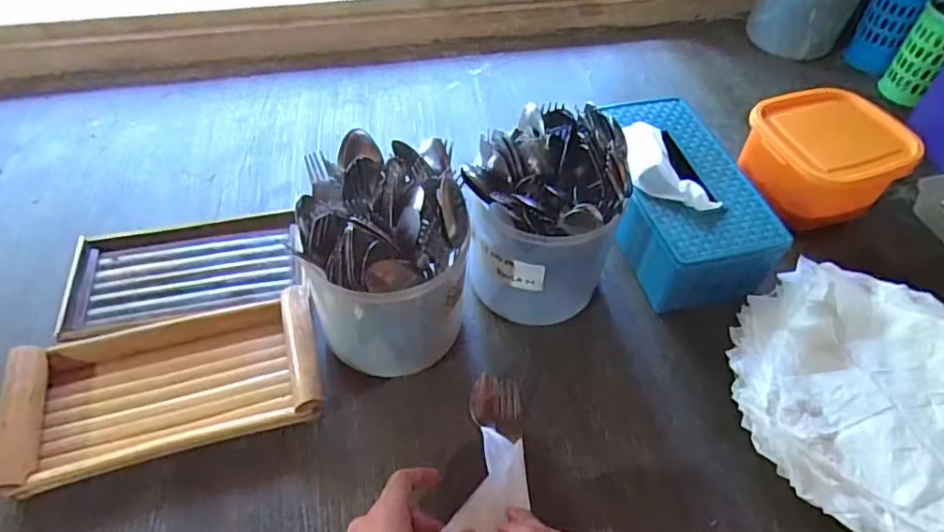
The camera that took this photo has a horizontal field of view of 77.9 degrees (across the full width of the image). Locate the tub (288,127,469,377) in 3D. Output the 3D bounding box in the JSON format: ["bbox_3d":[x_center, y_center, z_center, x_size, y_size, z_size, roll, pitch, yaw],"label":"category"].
[{"bbox_3d":[-0.068,-0.010,0.513,0.122,0.177,0.148,2,51,-1],"label":"tub"}]

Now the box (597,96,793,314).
[{"bbox_3d":[0.216,-0.075,0.631,0.128,0.106,0.234,-12,52,-12],"label":"box"}]

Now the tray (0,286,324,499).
[{"bbox_3d":[-0.259,0.097,0.508,0.244,0.046,0.135,-13,53,-14],"label":"tray"}]

